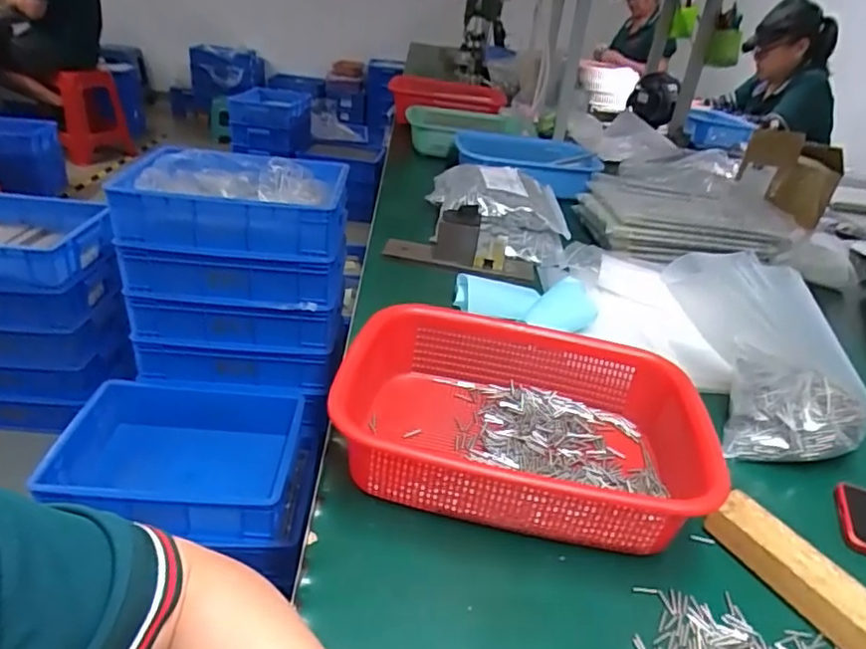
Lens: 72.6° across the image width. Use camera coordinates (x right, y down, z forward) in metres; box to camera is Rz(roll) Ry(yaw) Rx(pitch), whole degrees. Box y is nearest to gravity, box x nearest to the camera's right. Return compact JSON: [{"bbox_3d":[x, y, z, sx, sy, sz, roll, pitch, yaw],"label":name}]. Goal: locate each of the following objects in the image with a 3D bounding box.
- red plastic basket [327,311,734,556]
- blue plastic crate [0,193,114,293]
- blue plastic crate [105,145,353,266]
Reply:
[{"bbox_3d":[0.068,0.076,0.489,0.278,0.067,0.206,9,30,5],"label":"red plastic basket"},{"bbox_3d":[-0.993,-0.203,1.368,0.434,0.109,0.318,0,31,-10],"label":"blue plastic crate"},{"bbox_3d":[-0.385,-0.250,1.184,0.400,0.114,0.296,3,31,-6],"label":"blue plastic crate"}]

